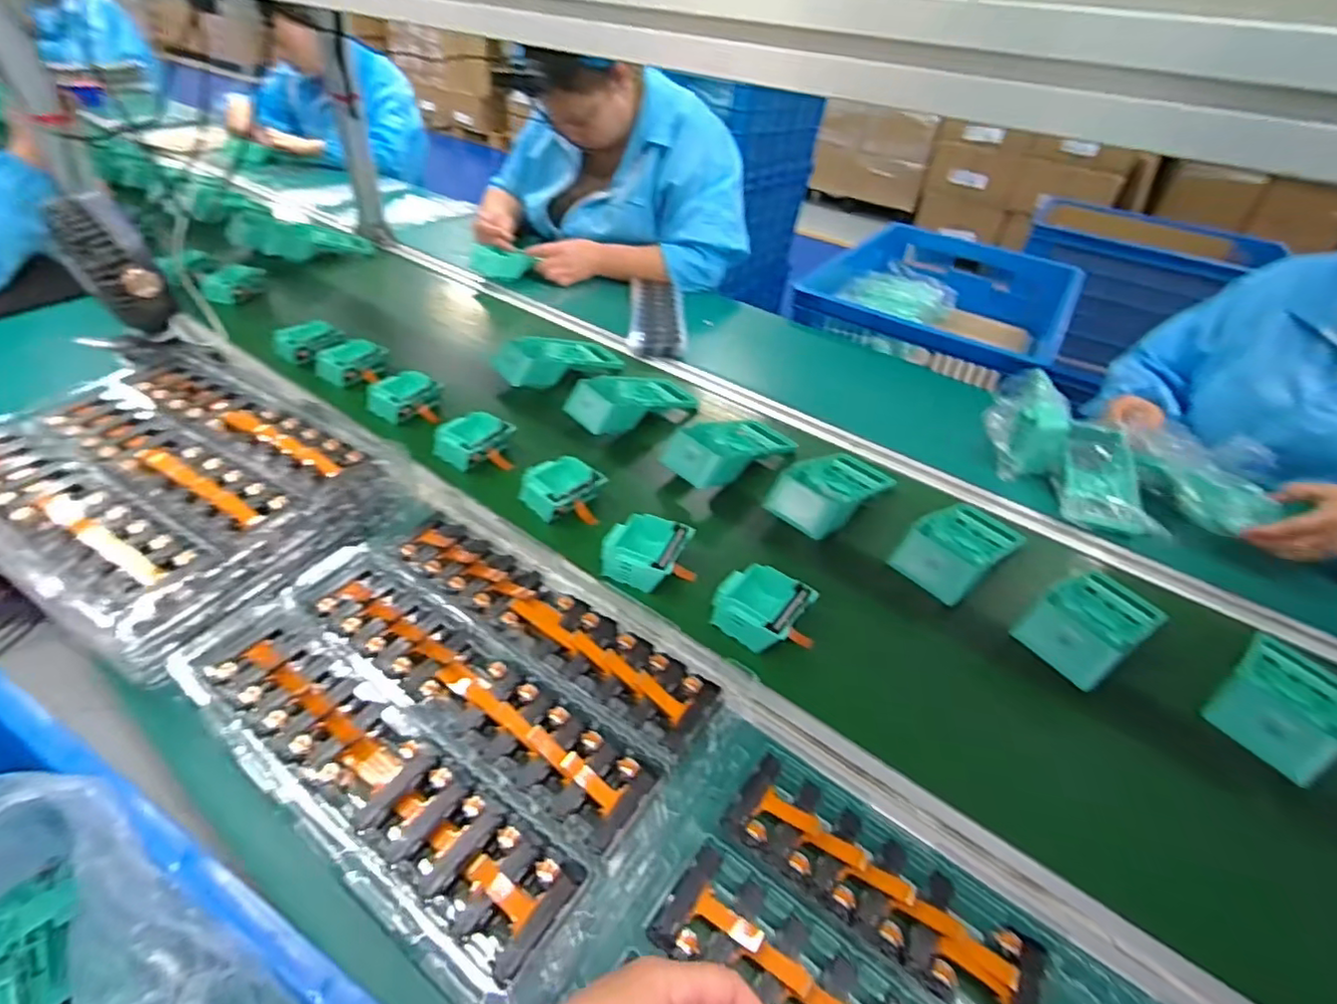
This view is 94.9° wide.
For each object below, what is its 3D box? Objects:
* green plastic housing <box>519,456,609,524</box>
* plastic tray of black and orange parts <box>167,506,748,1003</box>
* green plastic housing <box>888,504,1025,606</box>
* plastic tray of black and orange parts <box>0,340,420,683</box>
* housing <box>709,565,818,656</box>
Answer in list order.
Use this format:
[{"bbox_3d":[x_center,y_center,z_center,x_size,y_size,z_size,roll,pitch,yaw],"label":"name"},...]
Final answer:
[{"bbox_3d":[-0.130,-0.015,0.711,0.081,0.042,0.081,33,47,29],"label":"green plastic housing"},{"bbox_3d":[-0.168,0.146,0.478,0.375,0.025,0.253,25,44,21],"label":"plastic tray of black and orange parts"},{"bbox_3d":[0.331,0.044,0.684,0.196,0.048,0.090,-26,50,-32],"label":"green plastic housing"},{"bbox_3d":[-0.518,-0.045,0.618,0.461,0.044,0.289,25,44,21],"label":"plastic tray of black and orange parts"},{"bbox_3d":[0.088,0.106,0.594,0.083,0.045,0.077,27,45,23],"label":"housing"}]

